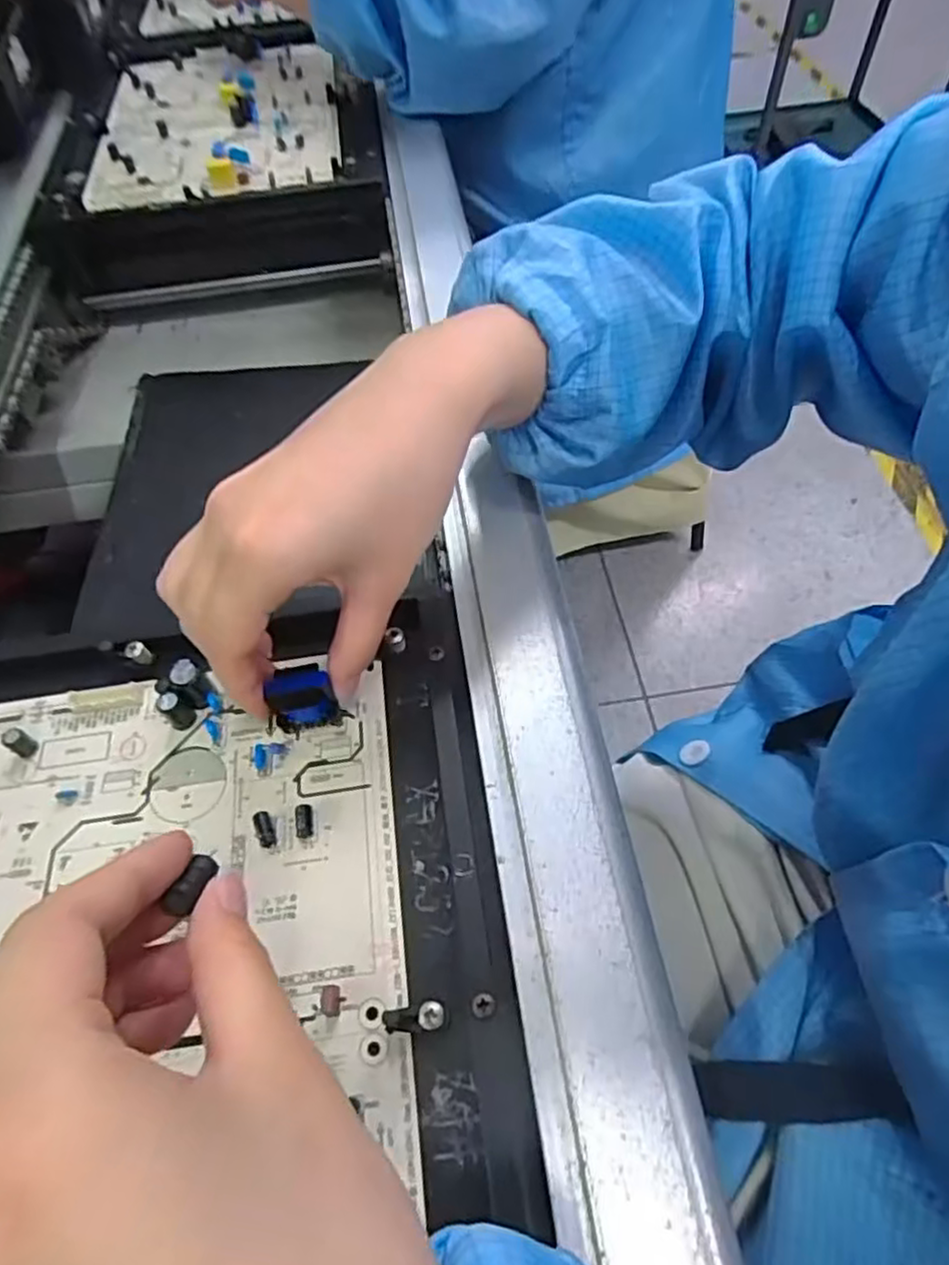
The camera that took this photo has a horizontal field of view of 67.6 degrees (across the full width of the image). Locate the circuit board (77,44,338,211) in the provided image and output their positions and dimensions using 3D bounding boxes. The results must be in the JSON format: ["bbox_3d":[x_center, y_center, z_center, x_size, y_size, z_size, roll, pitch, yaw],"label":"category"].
[{"bbox_3d":[-0.216,-0.440,0.603,0.197,0.014,0.289,-9,56,-2],"label":"circuit board"}]

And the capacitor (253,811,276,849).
[{"bbox_3d":[-0.077,0.072,0.261,0.006,0.004,0.014,-21,70,-10],"label":"capacitor"}]

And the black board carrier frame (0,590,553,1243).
[{"bbox_3d":[-0.113,0.133,0.218,0.258,0.018,0.328,-8,56,-1],"label":"black board carrier frame"}]

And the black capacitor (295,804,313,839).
[{"bbox_3d":[-0.063,0.069,0.261,0.006,0.006,0.013,-8,56,-1],"label":"black capacitor"}]

